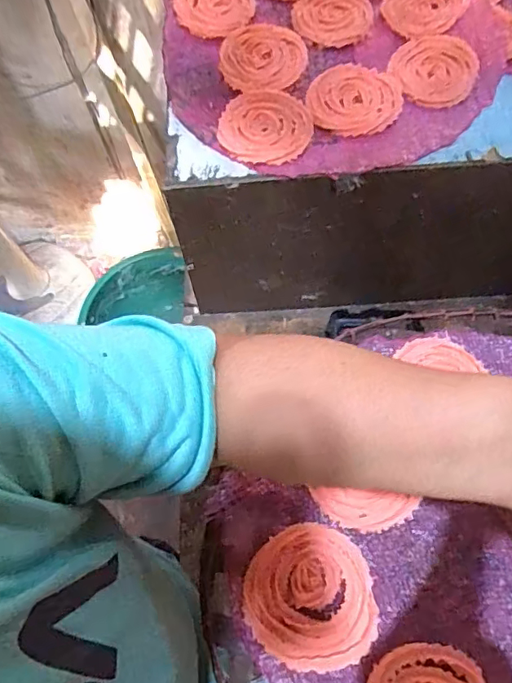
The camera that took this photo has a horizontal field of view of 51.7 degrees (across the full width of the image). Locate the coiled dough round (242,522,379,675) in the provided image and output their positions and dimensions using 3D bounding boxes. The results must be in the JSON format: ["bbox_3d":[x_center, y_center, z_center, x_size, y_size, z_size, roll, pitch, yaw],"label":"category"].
[{"bbox_3d":[0.034,0.164,0.340,0.080,0.011,0.082,-12,68,-3],"label":"coiled dough round"}]

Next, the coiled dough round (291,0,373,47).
[{"bbox_3d":[0.079,-0.338,0.545,0.079,0.007,0.082,-1,68,2],"label":"coiled dough round"}]

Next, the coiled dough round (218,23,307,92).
[{"bbox_3d":[0.007,-0.280,0.520,0.082,0.009,0.084,-1,68,2],"label":"coiled dough round"}]

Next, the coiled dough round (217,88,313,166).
[{"bbox_3d":[0.008,-0.198,0.486,0.084,0.005,0.086,-1,68,2],"label":"coiled dough round"}]

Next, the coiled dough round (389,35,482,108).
[{"bbox_3d":[0.171,-0.262,0.506,0.080,0.006,0.080,-1,68,2],"label":"coiled dough round"}]

